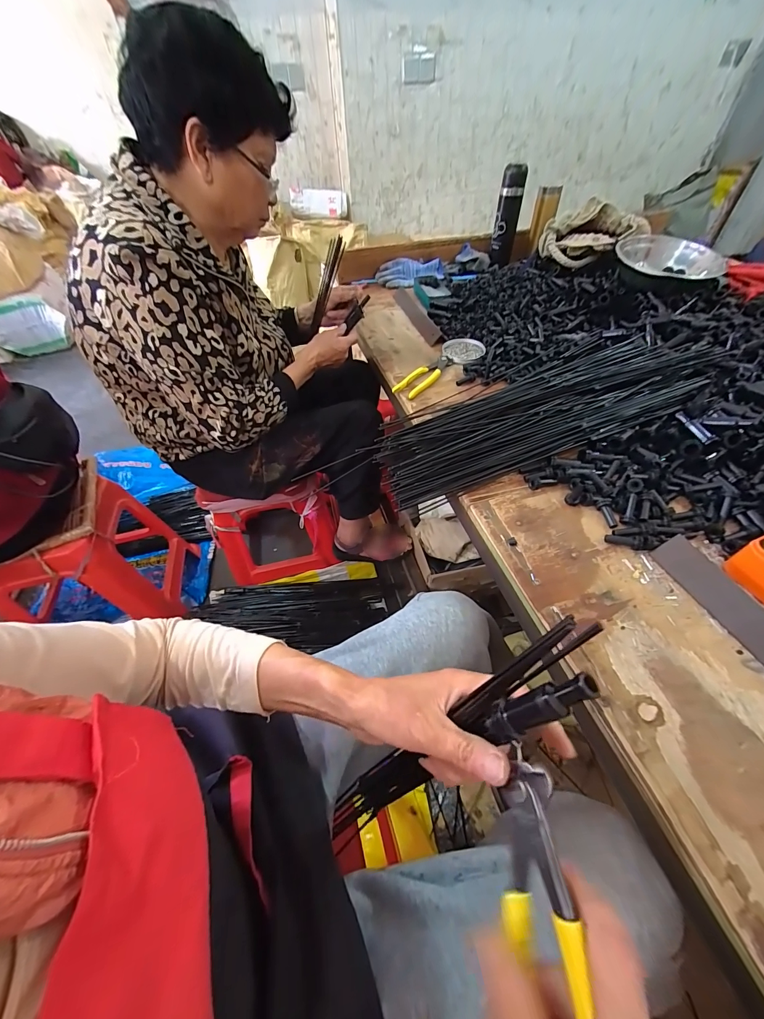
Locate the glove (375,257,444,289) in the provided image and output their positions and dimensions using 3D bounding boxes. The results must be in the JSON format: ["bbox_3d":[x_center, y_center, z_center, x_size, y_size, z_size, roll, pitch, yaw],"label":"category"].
[{"bbox_3d":[0.084,-0.697,1.027,0.198,0.038,0.072,-13,53,-7],"label":"glove"}]

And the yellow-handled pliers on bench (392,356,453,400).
[{"bbox_3d":[0.085,-0.268,0.704,0.049,0.012,0.157,30,60,24],"label":"yellow-handled pliers on bench"}]

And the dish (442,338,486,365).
[{"bbox_3d":[0.176,-0.341,0.762,0.086,0.009,0.102,-4,52,0],"label":"dish"}]

